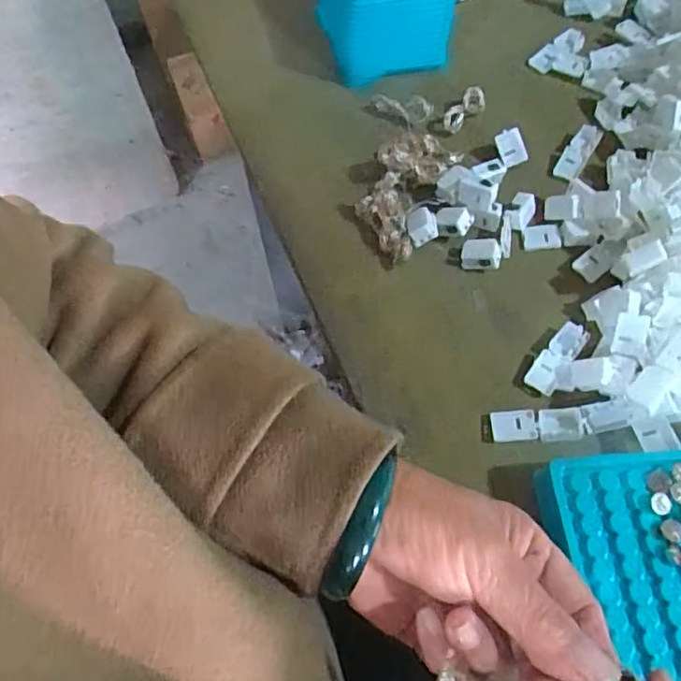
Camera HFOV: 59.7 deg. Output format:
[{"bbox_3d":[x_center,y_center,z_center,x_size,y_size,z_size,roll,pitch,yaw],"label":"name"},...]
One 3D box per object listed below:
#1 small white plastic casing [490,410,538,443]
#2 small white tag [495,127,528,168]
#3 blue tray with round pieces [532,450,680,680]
[{"bbox_3d":[0.108,0.054,0.371,0.028,0.004,0.019,-5,78,5],"label":"small white plastic casing"},{"bbox_3d":[0.135,-0.152,0.468,0.020,0.004,0.027,-17,105,4],"label":"small white tag"},{"bbox_3d":[0.165,0.126,0.312,0.096,0.036,0.127,-3,61,2],"label":"blue tray with round pieces"}]

